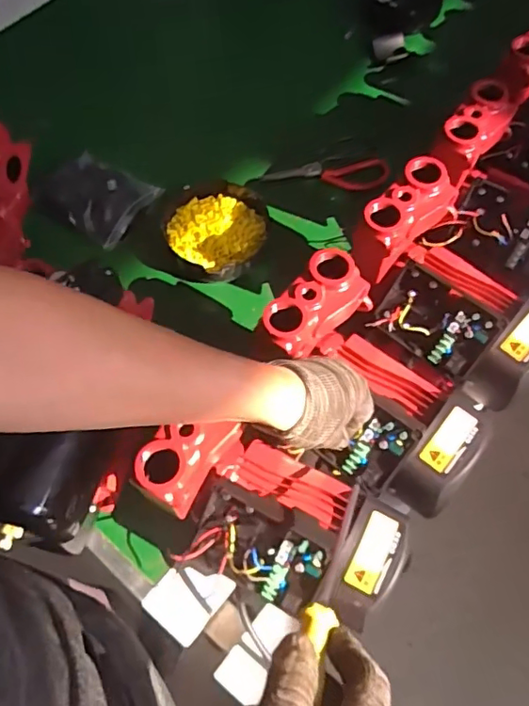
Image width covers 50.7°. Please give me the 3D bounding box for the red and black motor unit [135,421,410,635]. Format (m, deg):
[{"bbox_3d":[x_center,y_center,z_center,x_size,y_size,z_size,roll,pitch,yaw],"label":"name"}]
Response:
[{"bbox_3d":[0.011,0.142,0.485,0.218,0.119,0.123,29,67,13],"label":"red and black motor unit"}]

